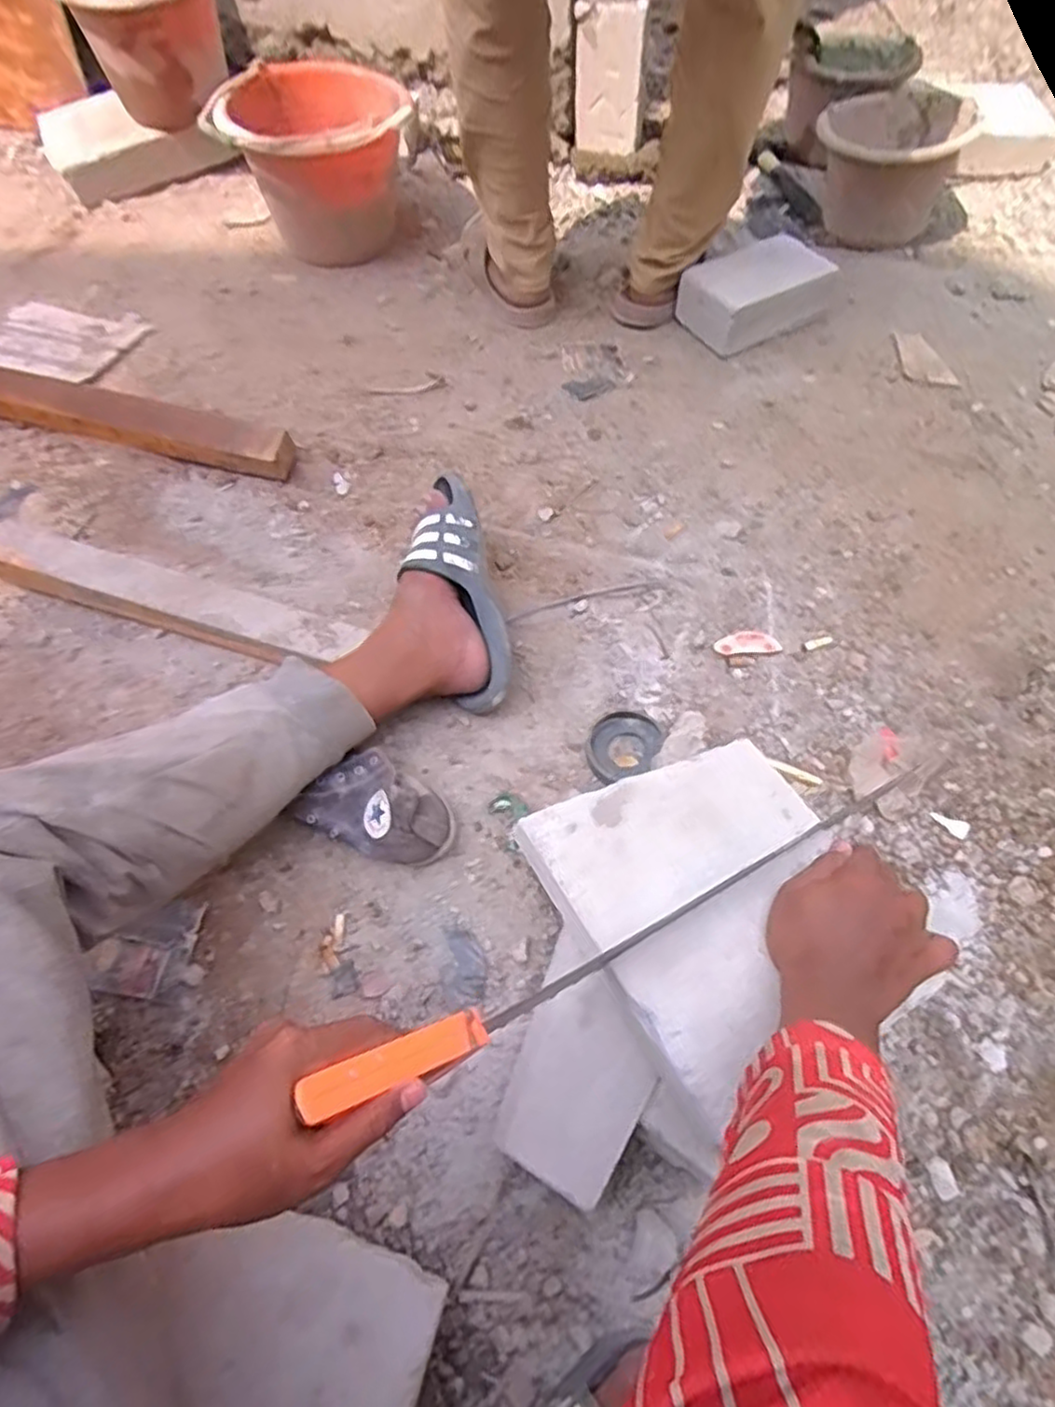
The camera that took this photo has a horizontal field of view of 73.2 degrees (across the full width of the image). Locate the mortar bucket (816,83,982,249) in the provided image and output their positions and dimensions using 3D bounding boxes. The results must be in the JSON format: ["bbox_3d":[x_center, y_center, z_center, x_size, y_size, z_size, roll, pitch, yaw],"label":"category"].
[{"bbox_3d":[0.613,-0.929,1.224,0.234,0.146,0.236,20,61,10],"label":"mortar bucket"}]

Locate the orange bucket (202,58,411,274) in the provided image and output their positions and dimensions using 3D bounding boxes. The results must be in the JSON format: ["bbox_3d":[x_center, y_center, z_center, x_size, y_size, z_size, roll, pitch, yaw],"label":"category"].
[{"bbox_3d":[-0.334,-0.870,1.147,0.268,0.184,0.268,4,60,1],"label":"orange bucket"}]

